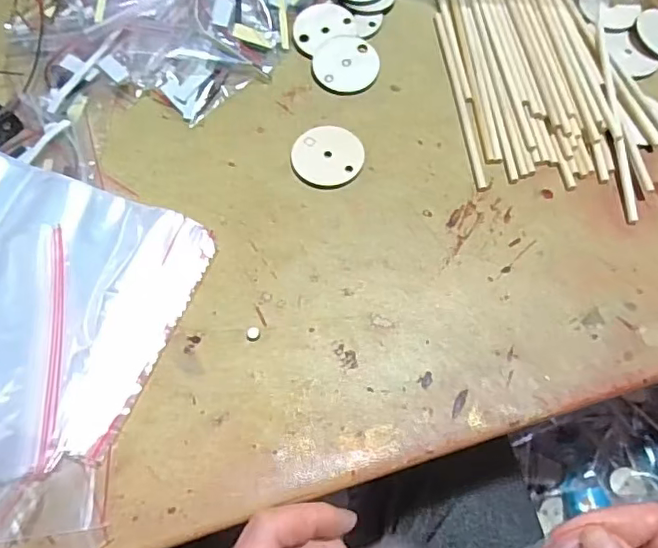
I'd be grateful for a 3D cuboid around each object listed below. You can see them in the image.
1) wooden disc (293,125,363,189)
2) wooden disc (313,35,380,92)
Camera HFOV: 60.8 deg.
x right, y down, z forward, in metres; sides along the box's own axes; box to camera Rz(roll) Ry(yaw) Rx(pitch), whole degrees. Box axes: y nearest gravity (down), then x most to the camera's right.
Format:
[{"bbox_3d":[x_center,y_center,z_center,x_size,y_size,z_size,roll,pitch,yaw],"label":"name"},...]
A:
[{"bbox_3d":[-0.001,-0.072,0.345,0.043,0.004,0.042,-2,65,-1],"label":"wooden disc"},{"bbox_3d":[0.011,-0.141,0.373,0.042,0.007,0.041,0,65,0],"label":"wooden disc"}]

